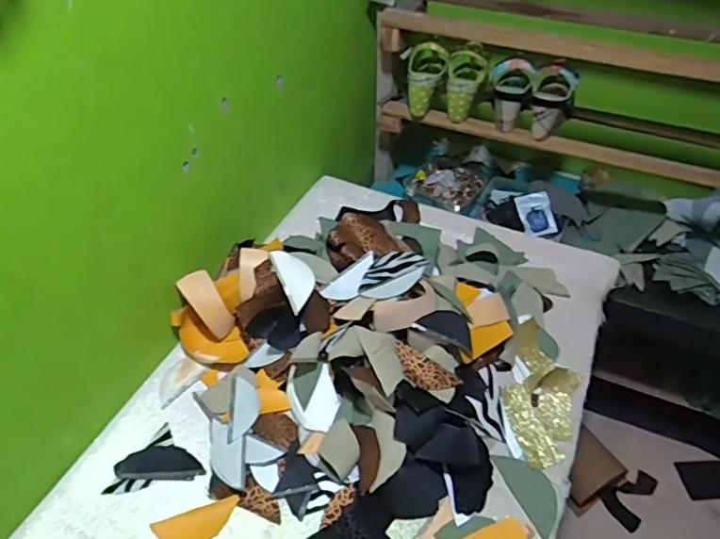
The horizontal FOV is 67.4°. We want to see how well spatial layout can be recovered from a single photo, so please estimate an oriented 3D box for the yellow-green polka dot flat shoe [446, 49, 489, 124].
[{"bbox_3d":[0.230,-0.416,1.145,0.081,0.145,0.182,12,45,11],"label":"yellow-green polka dot flat shoe"}]

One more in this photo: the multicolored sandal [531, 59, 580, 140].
[{"bbox_3d":[0.398,-0.366,1.100,0.085,0.135,0.197,17,46,16],"label":"multicolored sandal"}]

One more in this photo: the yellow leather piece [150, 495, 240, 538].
[{"bbox_3d":[-0.200,0.318,0.671,0.102,0.005,0.044,-15,46,-16],"label":"yellow leather piece"}]

